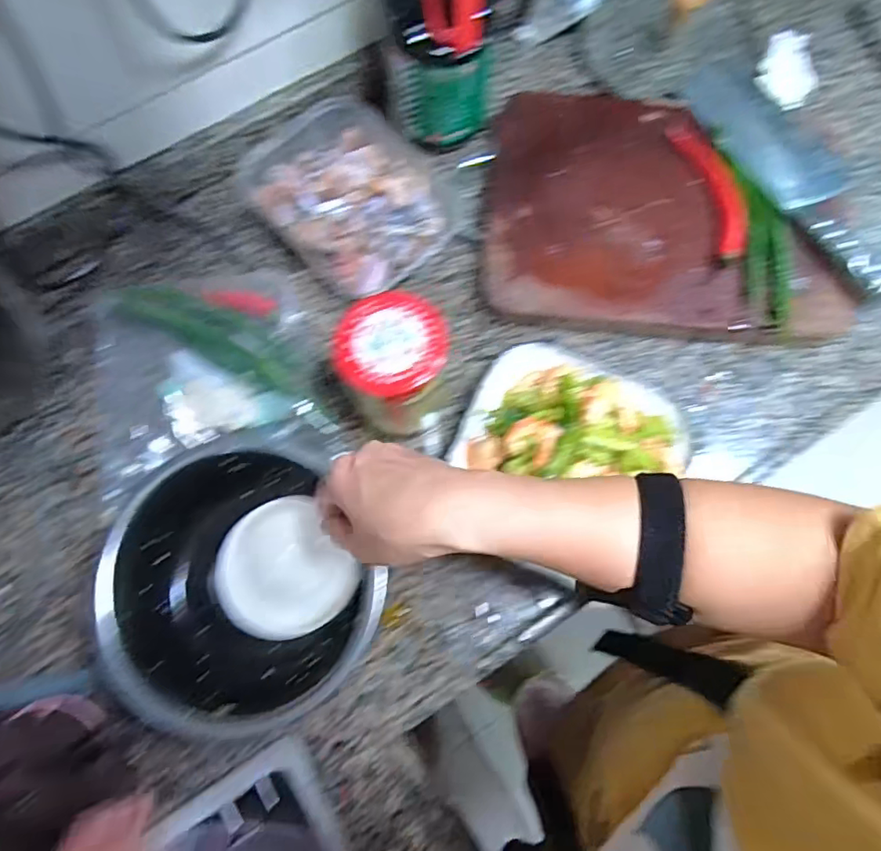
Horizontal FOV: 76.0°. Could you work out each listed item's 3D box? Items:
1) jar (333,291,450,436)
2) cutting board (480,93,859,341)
[{"bbox_3d":[-0.037,-0.044,0.484,0.077,0.130,0.079,0,75,1],"label":"jar"},{"bbox_3d":[0.230,-0.220,0.586,0.359,0.033,0.264,6,75,2],"label":"cutting board"}]

